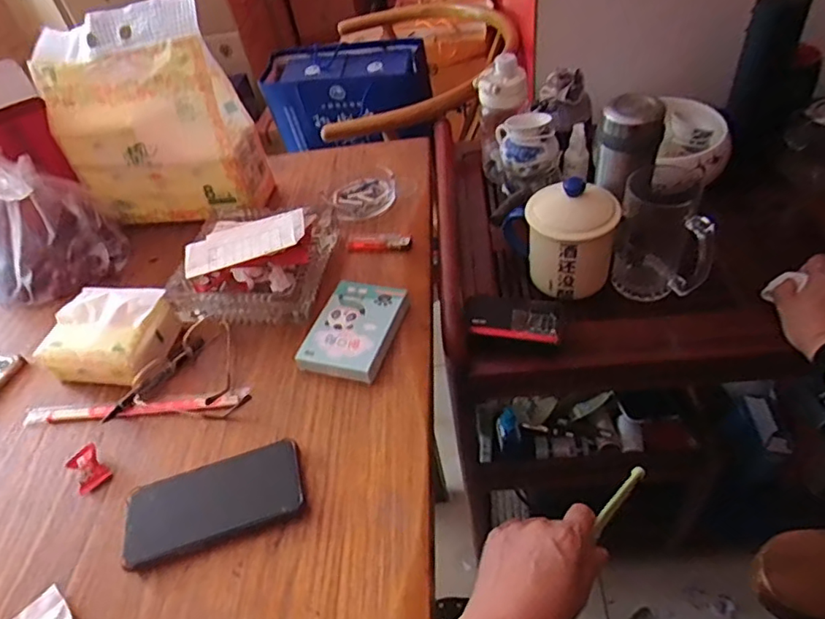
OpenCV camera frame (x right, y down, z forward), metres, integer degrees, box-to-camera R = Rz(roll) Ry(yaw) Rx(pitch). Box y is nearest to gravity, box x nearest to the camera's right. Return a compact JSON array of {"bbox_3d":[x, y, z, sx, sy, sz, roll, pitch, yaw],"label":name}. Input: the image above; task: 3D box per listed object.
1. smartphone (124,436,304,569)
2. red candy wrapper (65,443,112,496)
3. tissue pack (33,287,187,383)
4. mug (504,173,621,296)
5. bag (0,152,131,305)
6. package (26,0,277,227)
[{"bbox_3d":[-0.176,0.168,0.507,0.155,0.016,0.079,-17,46,-9],"label":"smartphone"},{"bbox_3d":[-0.317,0.155,0.553,0.029,0.014,0.042,-35,51,-24],"label":"red candy wrapper"},{"bbox_3d":[-0.345,0.033,0.648,0.135,0.060,0.106,4,47,11],"label":"tissue pack"},{"bbox_3d":[0.186,-0.099,0.714,0.131,0.131,0.105,3,47,10],"label":"mug"},{"bbox_3d":[-0.501,-0.111,0.749,0.181,0.153,0.133,-31,50,-21],"label":"bag"},{"bbox_3d":[-0.352,-0.245,0.773,0.251,0.267,0.095,0,46,8],"label":"package"}]

